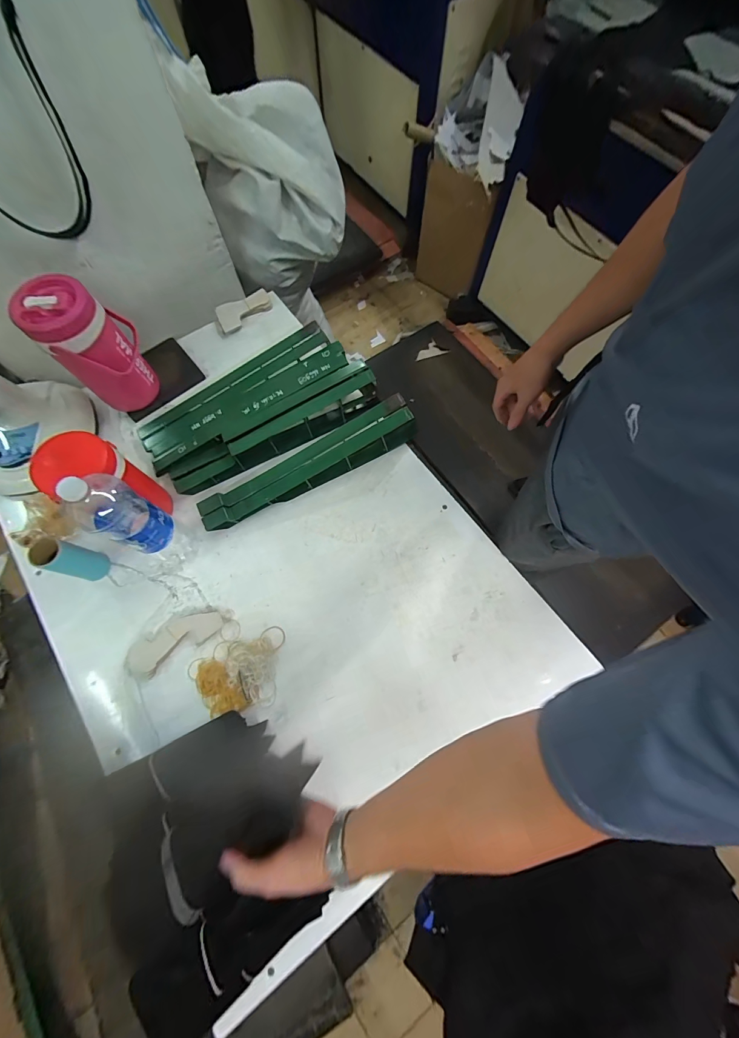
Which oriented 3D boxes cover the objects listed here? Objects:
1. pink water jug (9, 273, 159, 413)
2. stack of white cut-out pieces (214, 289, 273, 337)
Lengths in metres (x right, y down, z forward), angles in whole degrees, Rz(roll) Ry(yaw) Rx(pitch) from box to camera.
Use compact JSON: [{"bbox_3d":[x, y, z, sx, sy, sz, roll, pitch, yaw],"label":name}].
[{"bbox_3d":[-0.570,-0.353,0.742,0.130,0.242,0.140,-12,72,-4],"label":"pink water jug"},{"bbox_3d":[-0.339,-0.553,0.943,0.161,0.025,0.067,-31,111,-13],"label":"stack of white cut-out pieces"}]

